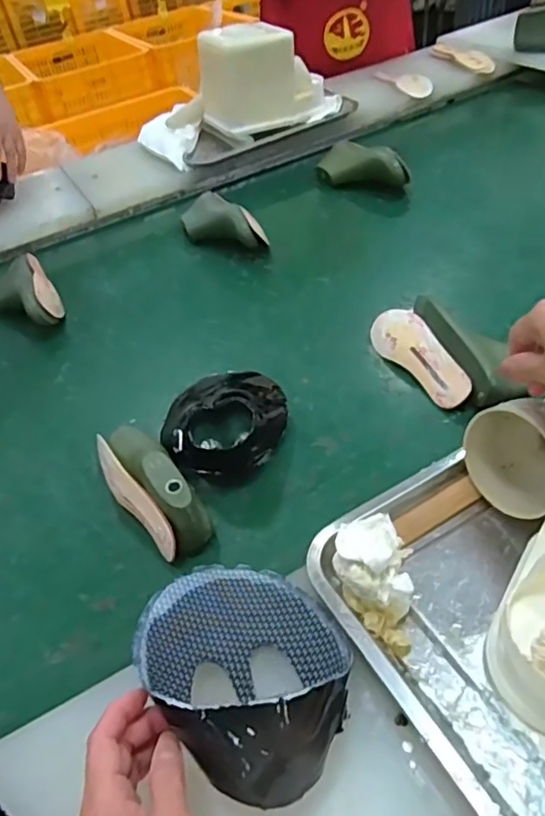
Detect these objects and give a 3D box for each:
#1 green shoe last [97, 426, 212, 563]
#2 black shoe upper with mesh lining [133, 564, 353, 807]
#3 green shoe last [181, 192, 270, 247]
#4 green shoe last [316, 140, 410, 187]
[{"bbox_3d":[-0.126,0.070,0.588,0.064,0.078,0.173,-31,47,-20],"label":"green shoe last"},{"bbox_3d":[-0.018,0.170,0.405,0.128,0.053,0.171,-35,52,-25],"label":"black shoe upper with mesh lining"},{"bbox_3d":[-0.086,-0.301,0.957,0.155,0.068,0.073,23,53,31],"label":"green shoe last"},{"bbox_3d":[0.158,-0.421,1.030,0.183,0.075,0.055,17,50,27],"label":"green shoe last"}]

